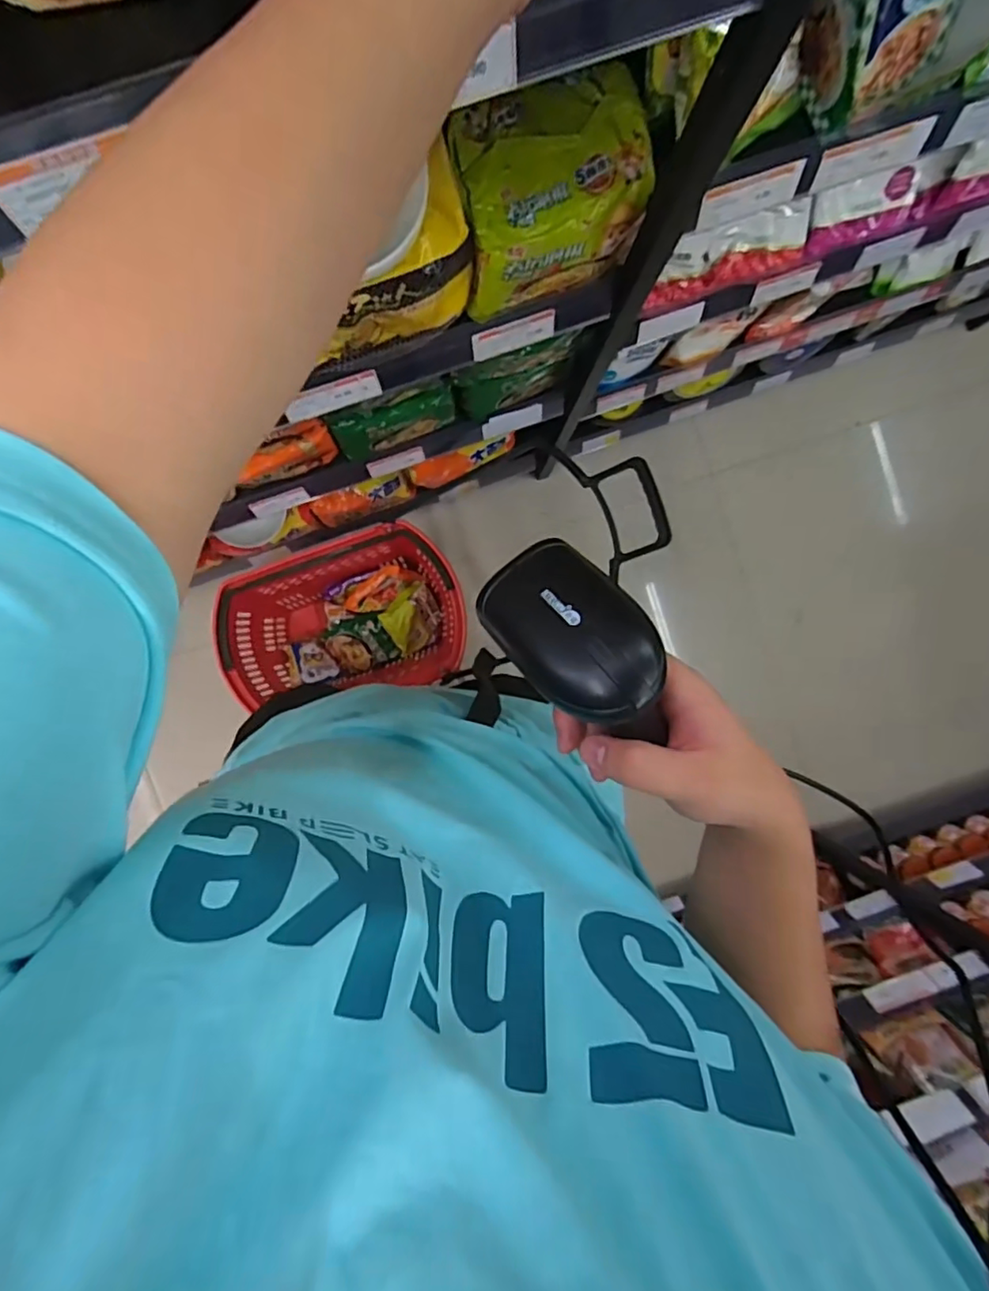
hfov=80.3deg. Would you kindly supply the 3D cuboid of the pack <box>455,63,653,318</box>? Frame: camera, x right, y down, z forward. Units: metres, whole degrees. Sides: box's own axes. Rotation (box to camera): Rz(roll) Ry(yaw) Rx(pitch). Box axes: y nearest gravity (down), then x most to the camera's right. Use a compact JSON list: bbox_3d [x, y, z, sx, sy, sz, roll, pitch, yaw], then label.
[{"bbox_3d":[0.051,-0.448,0.589,0.179,0.115,0.130,-19,92,-2],"label":"pack"}]

